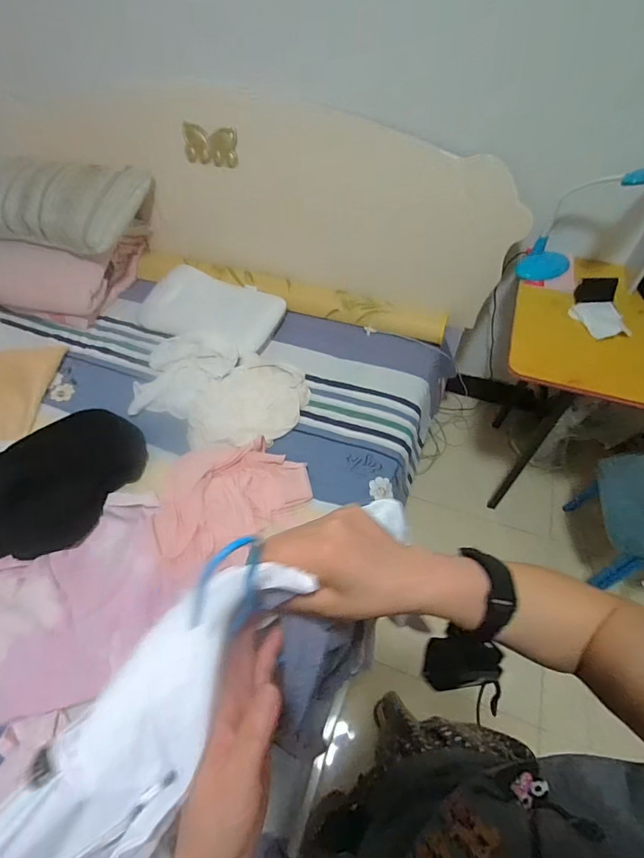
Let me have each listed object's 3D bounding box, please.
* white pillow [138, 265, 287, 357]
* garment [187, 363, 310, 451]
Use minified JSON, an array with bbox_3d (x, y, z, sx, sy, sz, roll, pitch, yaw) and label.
[{"bbox_3d":[-0.393,-0.423,1.503,0.514,0.095,0.301,23,57,17],"label":"white pillow"},{"bbox_3d":[-0.219,-0.084,1.233,0.386,0.070,0.272,-34,61,-20],"label":"garment"}]

